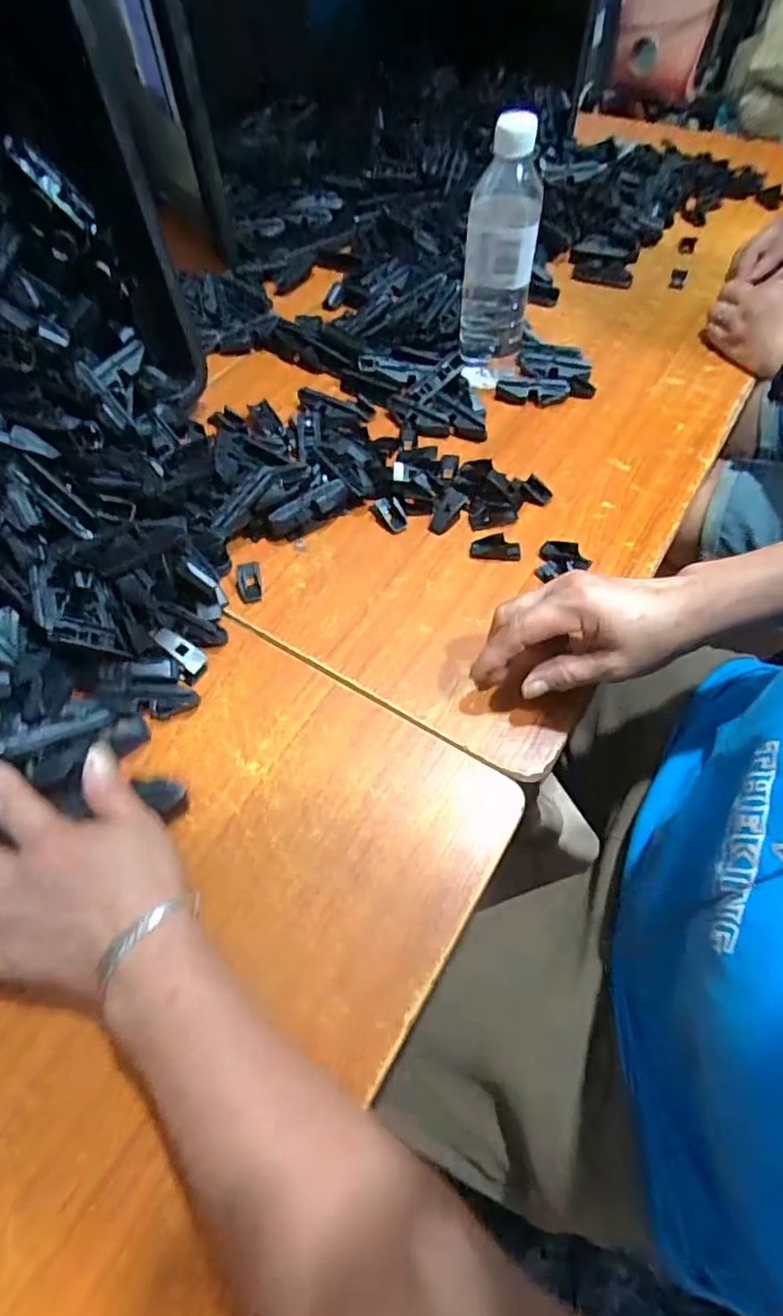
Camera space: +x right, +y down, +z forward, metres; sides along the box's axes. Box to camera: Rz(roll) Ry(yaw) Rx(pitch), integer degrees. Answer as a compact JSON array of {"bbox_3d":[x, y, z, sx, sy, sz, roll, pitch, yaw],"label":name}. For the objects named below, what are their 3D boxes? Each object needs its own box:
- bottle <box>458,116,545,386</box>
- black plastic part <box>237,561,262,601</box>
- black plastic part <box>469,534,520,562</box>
[{"bbox_3d":[0.101,-0.365,0.529,0.066,0.186,0.063,5,58,5],"label":"bottle"},{"bbox_3d":[-0.117,-0.063,0.470,0.019,0.004,0.040,-10,58,-5],"label":"black plastic part"},{"bbox_3d":[0.089,-0.094,0.490,0.041,0.008,0.022,4,58,4],"label":"black plastic part"}]

